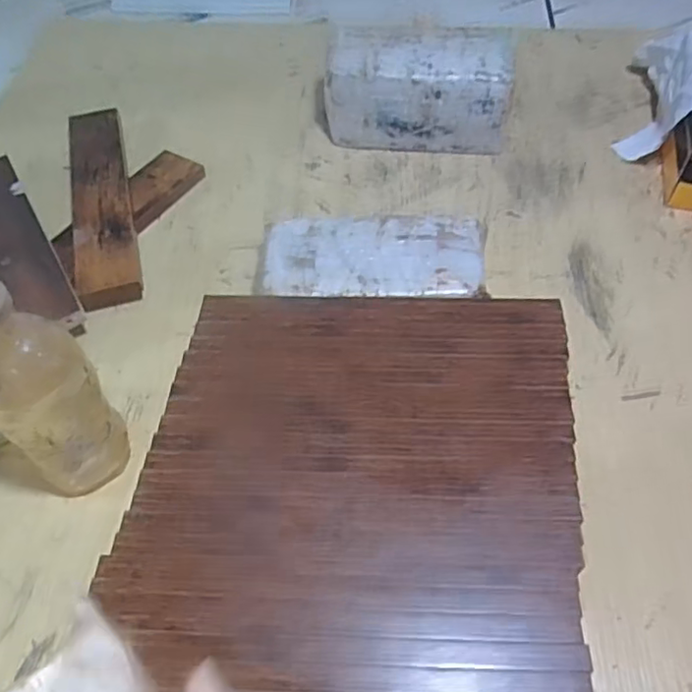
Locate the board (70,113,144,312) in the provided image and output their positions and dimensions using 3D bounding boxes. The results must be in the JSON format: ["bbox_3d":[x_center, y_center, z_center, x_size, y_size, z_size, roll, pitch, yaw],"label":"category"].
[{"bbox_3d":[-0.268,-0.163,0.686,0.061,0.024,0.301,-13,54,-10],"label":"board"}]

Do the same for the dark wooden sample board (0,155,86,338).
[{"bbox_3d":[-0.344,-0.109,0.643,0.060,0.016,0.301,-26,53,-21],"label":"dark wooden sample board"}]

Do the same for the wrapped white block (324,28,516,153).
[{"bbox_3d":[0.082,-0.303,0.741,0.217,0.106,0.097,3,54,3],"label":"wrapped white block"}]

